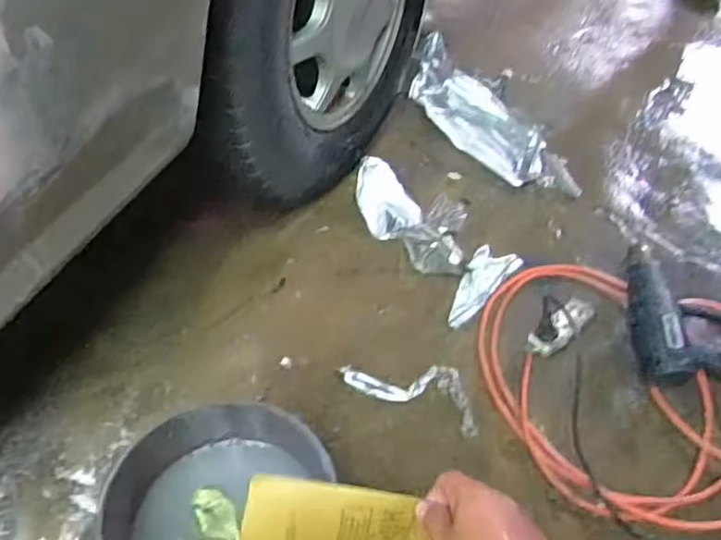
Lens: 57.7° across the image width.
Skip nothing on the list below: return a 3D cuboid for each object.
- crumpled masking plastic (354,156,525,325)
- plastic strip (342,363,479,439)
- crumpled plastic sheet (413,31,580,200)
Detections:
[{"bbox_3d":[0.121,-0.076,1.136,0.167,0.039,0.357,-25,54,-21],"label":"crumpled masking plastic"},{"bbox_3d":[0.079,0.171,0.970,0.214,0.020,0.086,21,52,16],"label":"plastic strip"},{"bbox_3d":[0.254,-0.309,1.315,0.180,0.049,0.494,-25,54,-22],"label":"crumpled plastic sheet"}]

